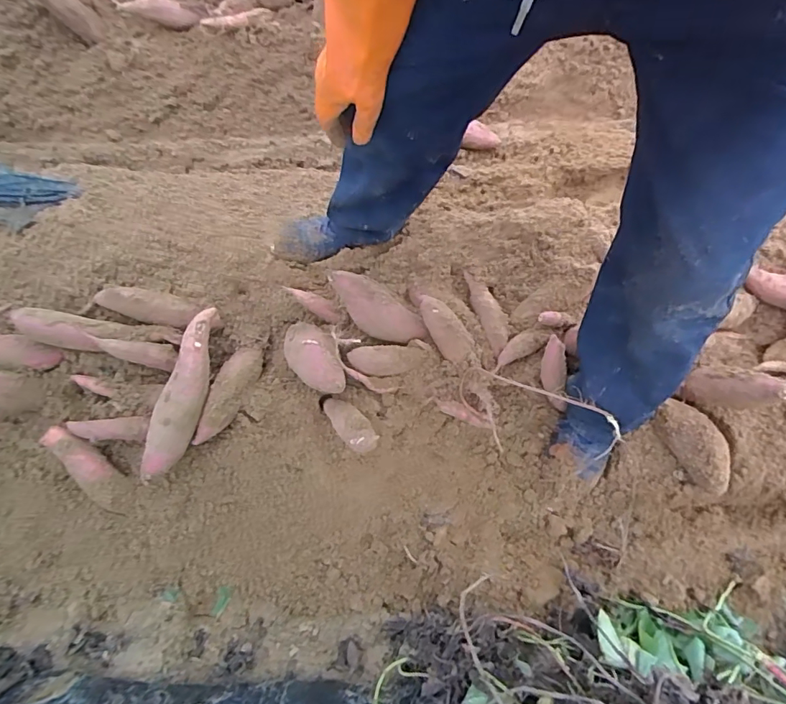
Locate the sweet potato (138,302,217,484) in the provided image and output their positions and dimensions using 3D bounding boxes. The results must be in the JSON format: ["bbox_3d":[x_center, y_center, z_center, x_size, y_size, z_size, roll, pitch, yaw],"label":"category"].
[{"bbox_3d":[-0.350,0.065,0.815,0.069,0.064,0.295,14,66,8],"label":"sweet potato"}]

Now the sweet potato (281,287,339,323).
[{"bbox_3d":[-0.148,-0.089,0.887,0.109,0.030,0.037,32,67,-11],"label":"sweet potato"}]

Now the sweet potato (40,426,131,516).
[{"bbox_3d":[-0.508,0.197,0.811,0.051,0.045,0.181,-38,109,-15],"label":"sweet potato"}]

